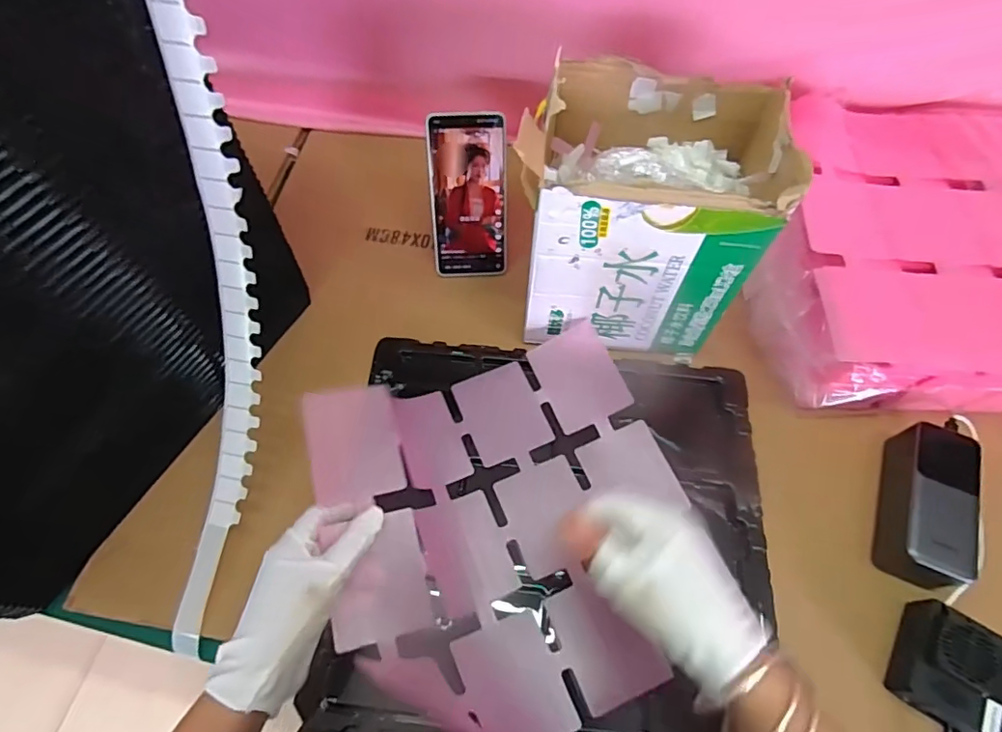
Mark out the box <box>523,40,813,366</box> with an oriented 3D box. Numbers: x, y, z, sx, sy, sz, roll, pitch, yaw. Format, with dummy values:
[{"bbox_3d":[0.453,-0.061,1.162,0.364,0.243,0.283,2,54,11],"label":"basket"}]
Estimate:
[{"bbox_3d":[0.125,-0.133,0.494,0.196,0.199,0.158,1,62,0],"label":"box"}]

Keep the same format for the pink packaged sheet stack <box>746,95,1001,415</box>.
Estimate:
[{"bbox_3d":[0.447,-0.099,0.527,0.362,0.116,0.297,5,62,2],"label":"pink packaged sheet stack"}]

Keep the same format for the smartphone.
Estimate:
[{"bbox_3d":[-0.032,-0.171,0.559,0.076,0.163,0.008,-3,32,-5],"label":"smartphone"}]

